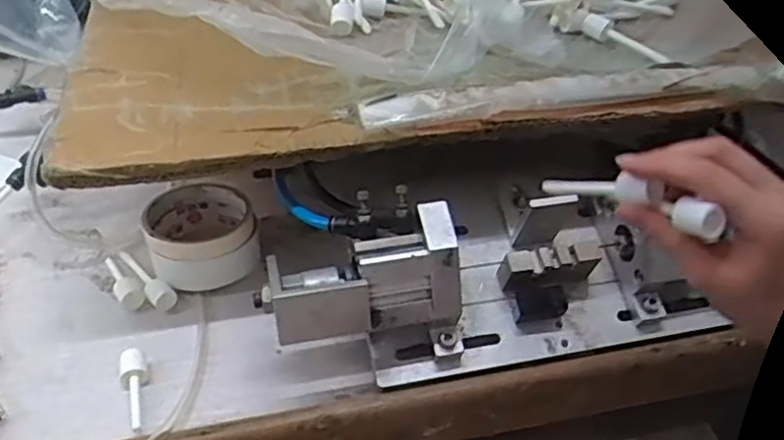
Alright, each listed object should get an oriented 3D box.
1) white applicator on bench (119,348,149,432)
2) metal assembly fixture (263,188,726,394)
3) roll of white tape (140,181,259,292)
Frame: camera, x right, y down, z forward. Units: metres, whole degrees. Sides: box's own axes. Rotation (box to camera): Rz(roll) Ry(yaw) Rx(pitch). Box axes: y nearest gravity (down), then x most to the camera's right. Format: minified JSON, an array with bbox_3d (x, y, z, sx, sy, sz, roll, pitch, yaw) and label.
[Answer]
[{"bbox_3d":[-0.177,0.118,0.485,0.019,0.016,0.065,-11,44,-14],"label":"white applicator on bench"},{"bbox_3d":[0.072,0.041,0.517,0.324,0.107,0.115,-9,43,-12],"label":"metal assembly fixture"},{"bbox_3d":[-0.154,0.012,0.577,0.083,0.048,0.085,1,42,-1],"label":"roll of white tape"}]

